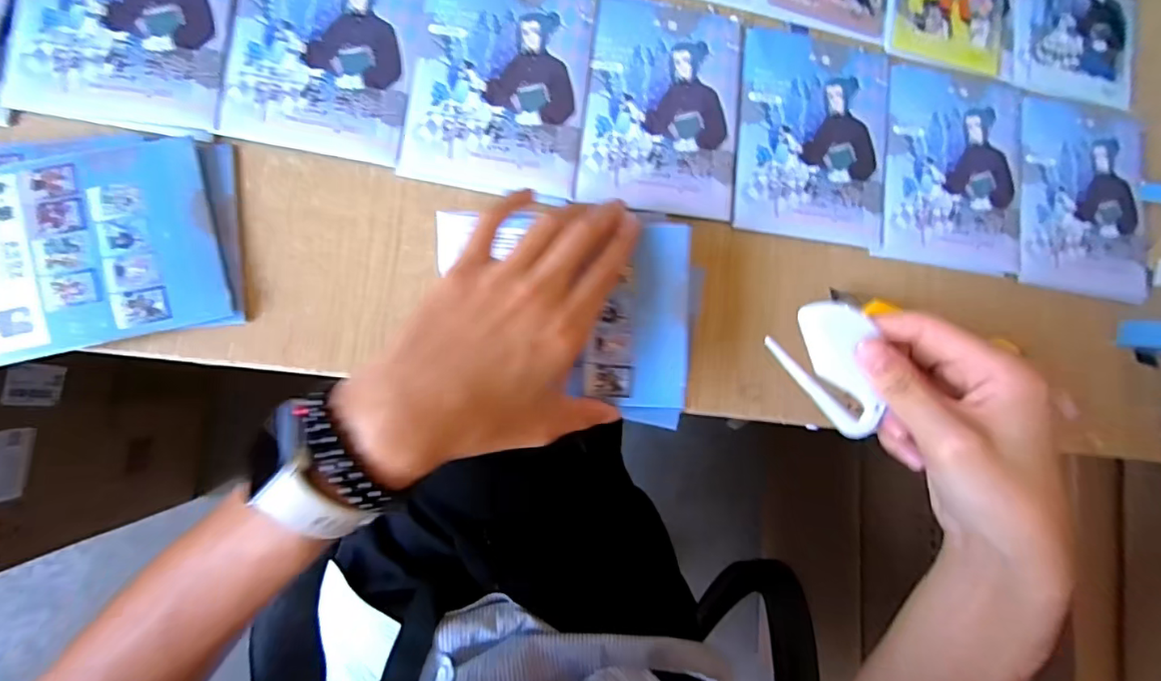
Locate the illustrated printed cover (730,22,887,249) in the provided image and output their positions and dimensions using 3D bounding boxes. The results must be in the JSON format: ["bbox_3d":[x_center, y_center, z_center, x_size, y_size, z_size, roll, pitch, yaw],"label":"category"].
[{"bbox_3d":[0.164,-0.144,0.373,0.109,0.004,0.146,6,84,-8],"label":"illustrated printed cover"}]

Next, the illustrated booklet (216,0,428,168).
[{"bbox_3d":[-0.155,-0.186,0.331,0.106,0.004,0.141,7,84,-8],"label":"illustrated booklet"}]

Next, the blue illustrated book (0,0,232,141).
[{"bbox_3d":[-0.265,-0.197,0.312,0.109,0.007,0.142,6,84,-8],"label":"blue illustrated book"}]

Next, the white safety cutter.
[{"bbox_3d":[0.134,0.013,0.276,0.046,0.006,0.071,-41,96,6],"label":"white safety cutter"}]

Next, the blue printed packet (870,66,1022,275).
[{"bbox_3d":[0.272,-0.124,0.389,0.108,0.004,0.140,7,84,-8],"label":"blue printed packet"}]

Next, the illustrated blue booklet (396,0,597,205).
[{"bbox_3d":[-0.050,-0.167,0.343,0.109,0.004,0.144,7,84,-8],"label":"illustrated blue booklet"}]

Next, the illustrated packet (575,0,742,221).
[{"bbox_3d":[0.056,-0.158,0.358,0.104,0.004,0.146,6,84,-8],"label":"illustrated packet"}]

